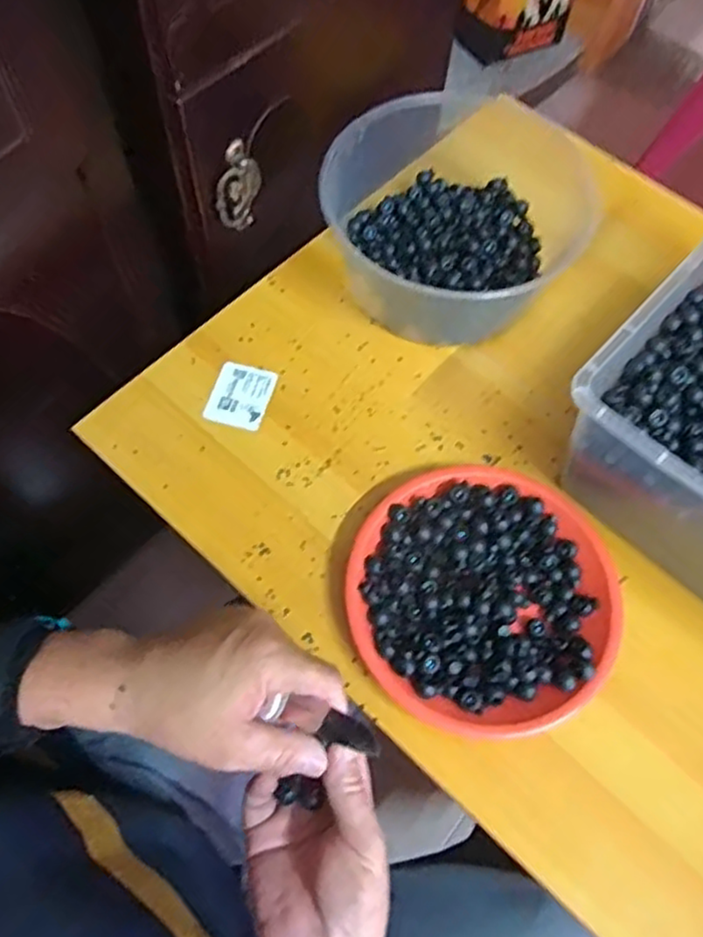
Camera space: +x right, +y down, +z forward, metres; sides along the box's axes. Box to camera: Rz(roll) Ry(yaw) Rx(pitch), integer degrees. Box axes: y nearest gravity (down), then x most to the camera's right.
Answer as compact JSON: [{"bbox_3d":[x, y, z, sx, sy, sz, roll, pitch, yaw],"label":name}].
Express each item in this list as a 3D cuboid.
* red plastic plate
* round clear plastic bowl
[{"bbox_3d":[0.098,0.092,0.523,0.188,0.033,0.206,1,65,-2],"label":"red plastic plate"},{"bbox_3d":[0.098,-0.241,0.646,0.226,0.103,0.203,-39,72,-18],"label":"round clear plastic bowl"}]

